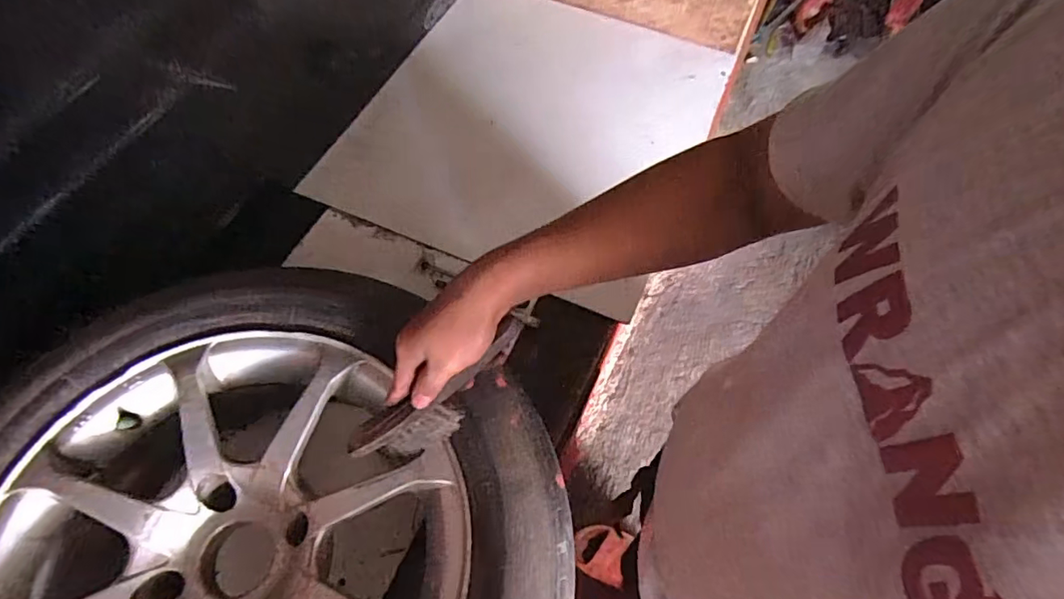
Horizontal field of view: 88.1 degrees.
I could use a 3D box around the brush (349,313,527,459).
[{"bbox_3d":[-0.076,0.084,0.477,0.201,0.047,0.045,-40,62,20],"label":"brush"}]

